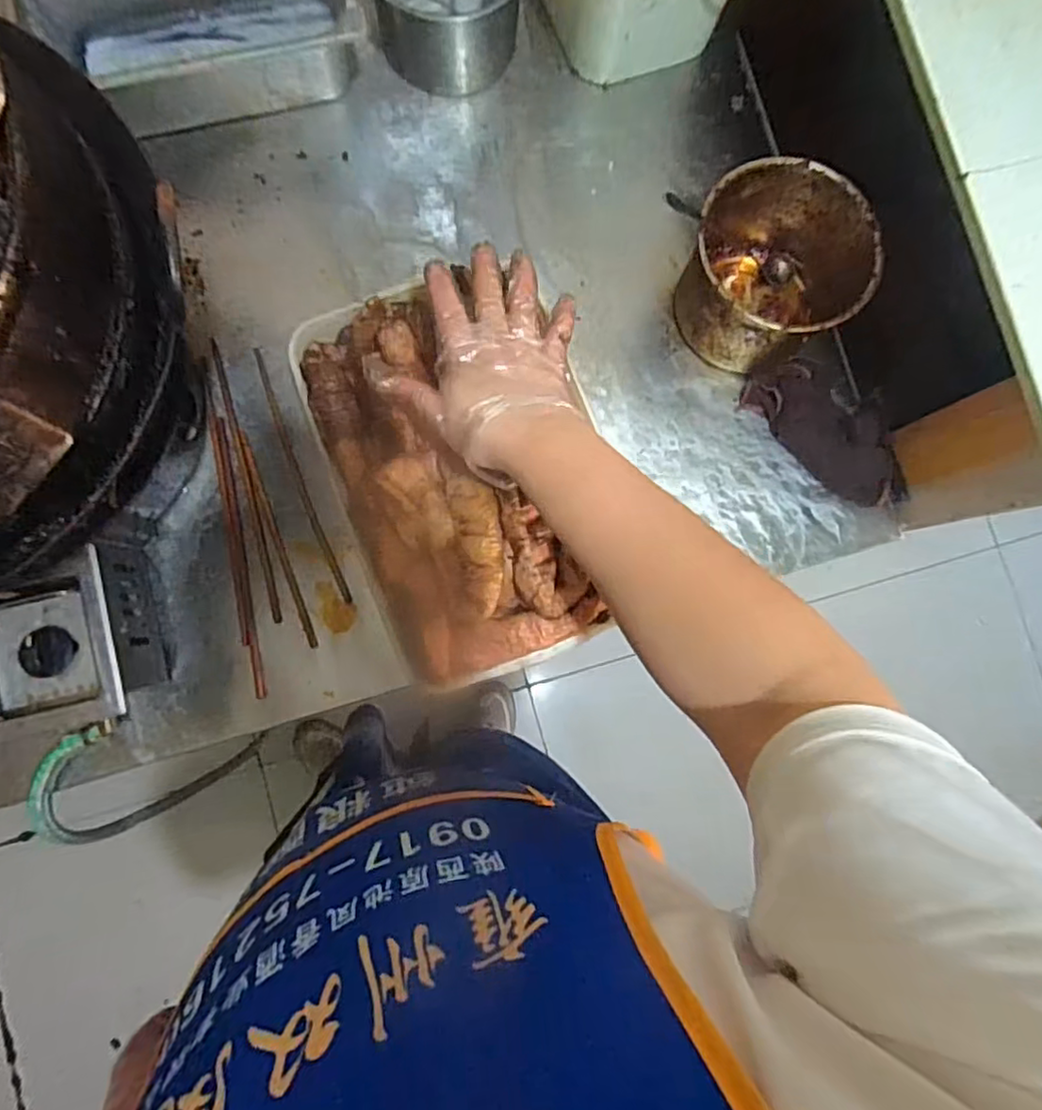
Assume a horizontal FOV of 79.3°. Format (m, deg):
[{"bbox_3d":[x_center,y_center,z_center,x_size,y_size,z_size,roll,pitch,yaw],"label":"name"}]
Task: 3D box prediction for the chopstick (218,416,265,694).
[{"bbox_3d":[-0.290,0.001,0.651,0.010,0.007,0.292,-11,85,-6],"label":"chopstick"}]

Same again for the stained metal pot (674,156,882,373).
[{"bbox_3d":[0.253,-0.289,0.654,0.164,0.131,0.163,0,84,-4],"label":"stained metal pot"}]

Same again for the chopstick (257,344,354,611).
[{"bbox_3d":[-0.233,-0.082,0.662,0.013,0.006,0.285,-21,86,-6],"label":"chopstick"}]

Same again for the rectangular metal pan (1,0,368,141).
[{"bbox_3d":[-0.328,-0.538,0.645,0.308,0.111,0.175,-20,86,-6],"label":"rectangular metal pan"}]

